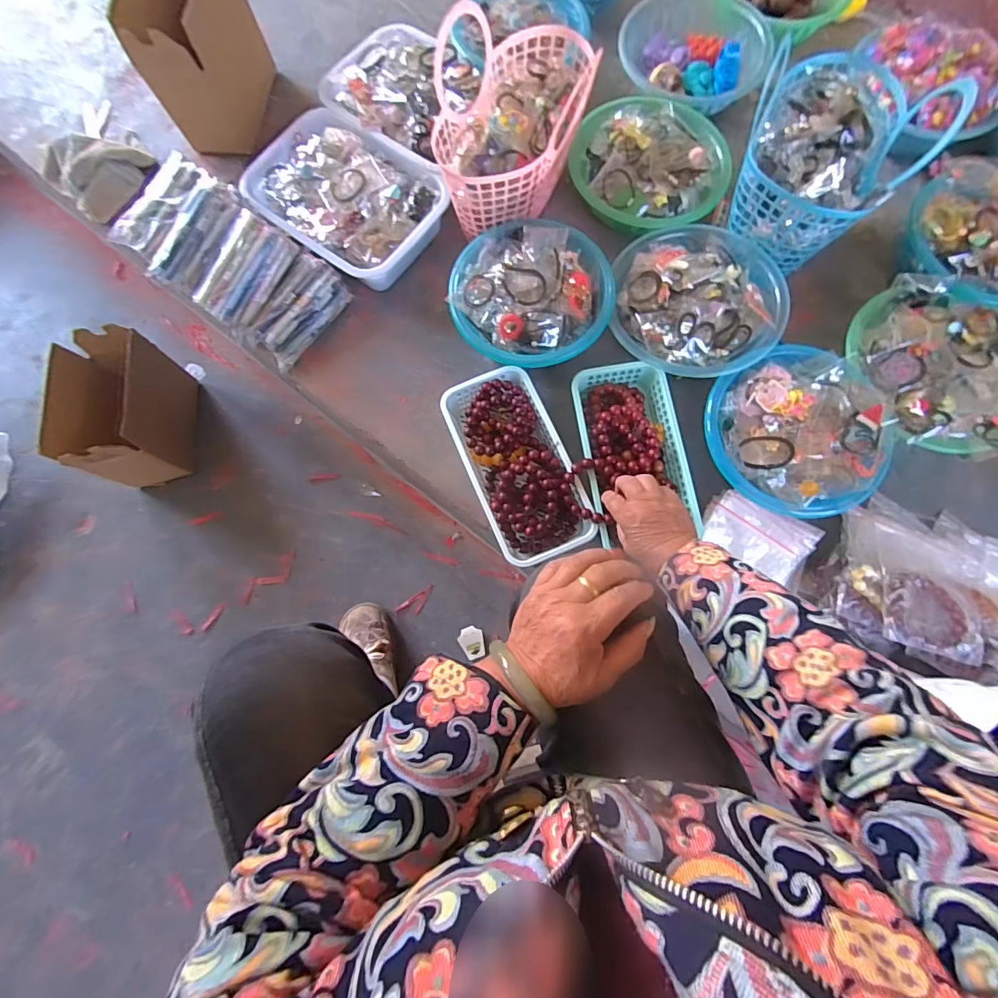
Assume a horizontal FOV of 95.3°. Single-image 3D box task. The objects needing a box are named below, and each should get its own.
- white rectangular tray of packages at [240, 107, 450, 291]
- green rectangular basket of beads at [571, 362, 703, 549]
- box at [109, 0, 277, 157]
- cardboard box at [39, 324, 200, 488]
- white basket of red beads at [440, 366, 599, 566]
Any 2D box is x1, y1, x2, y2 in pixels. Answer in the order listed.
[{"bbox_3d":[-0.241,-0.459,0.705,0.293,0.087,0.208,33,79,7],"label":"white rectangular tray of packages"},{"bbox_3d":[0.180,-0.071,0.619,0.129,0.049,0.233,-8,77,-2],"label":"green rectangular basket of beads"},{"bbox_3d":[-0.453,-0.690,0.714,0.115,0.192,0.210,0,77,-1],"label":"box"},{"bbox_3d":[-0.619,-0.144,0.760,0.120,0.159,0.214,-5,77,-2],"label":"cardboard box"},{"bbox_3d":[0.022,-0.047,0.625,0.126,0.071,0.264,-23,78,-6],"label":"white basket of red beads"}]

